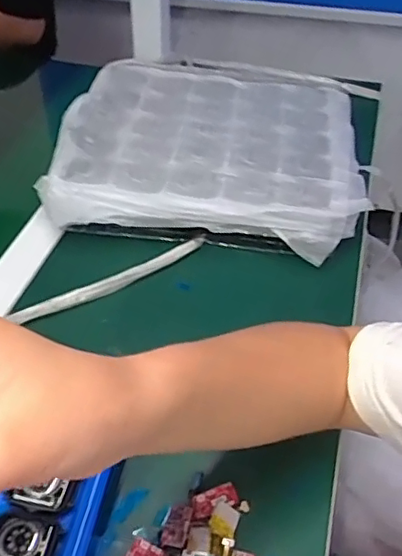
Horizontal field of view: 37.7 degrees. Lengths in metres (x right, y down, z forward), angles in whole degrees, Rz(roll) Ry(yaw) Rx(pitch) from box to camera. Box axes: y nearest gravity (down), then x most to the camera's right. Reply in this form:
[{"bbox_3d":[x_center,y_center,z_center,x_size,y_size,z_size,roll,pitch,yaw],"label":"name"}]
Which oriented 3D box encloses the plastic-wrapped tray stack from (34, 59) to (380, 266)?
[{"bbox_3d":[0.011,-0.135,0.602,0.294,0.061,0.252,4,45,4],"label":"plastic-wrapped tray stack"}]

